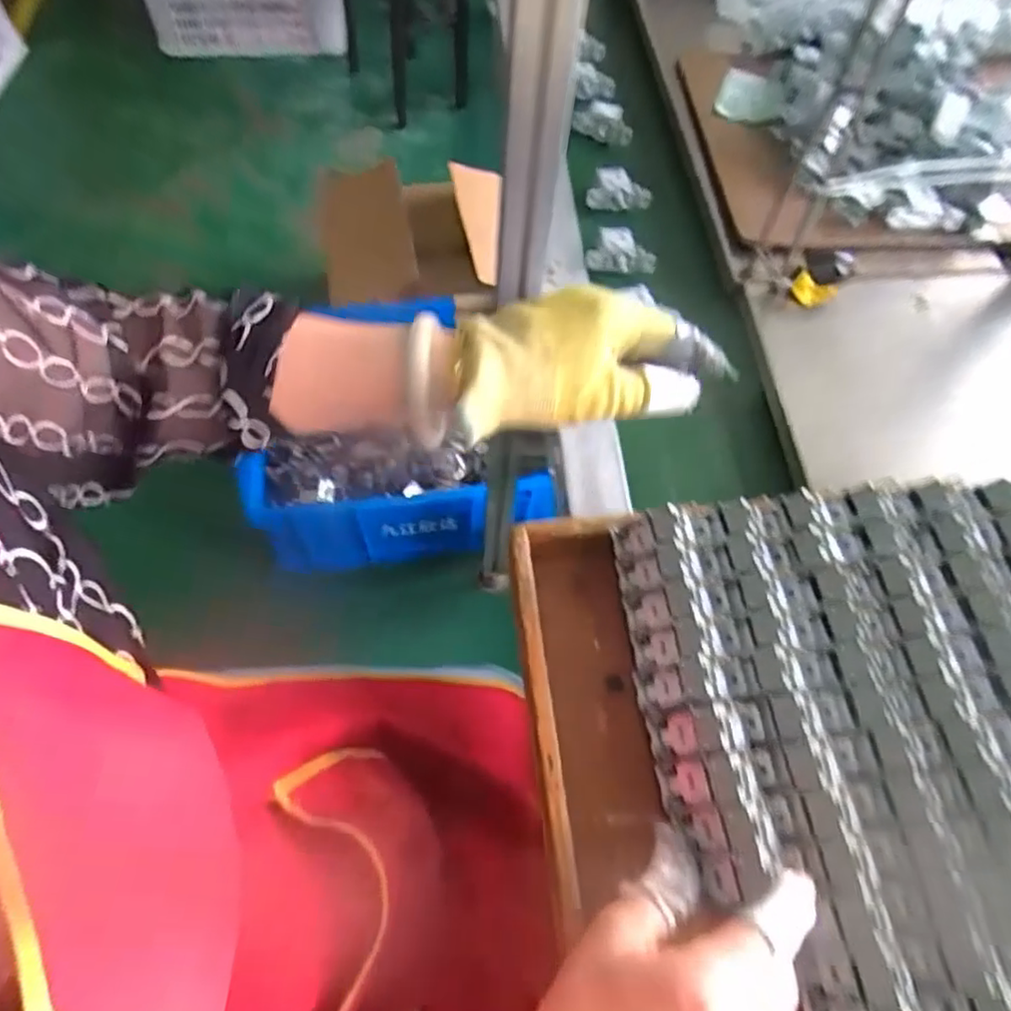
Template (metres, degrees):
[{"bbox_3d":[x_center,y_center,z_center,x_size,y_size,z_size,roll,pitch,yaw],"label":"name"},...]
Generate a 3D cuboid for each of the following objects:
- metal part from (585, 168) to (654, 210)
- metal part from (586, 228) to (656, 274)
[{"bbox_3d":[0.119,-0.336,0.706,0.070,0.031,0.032,-3,63,-6],"label":"metal part"},{"bbox_3d":[0.121,-0.255,0.666,0.092,0.045,0.034,-5,59,-40],"label":"metal part"}]

